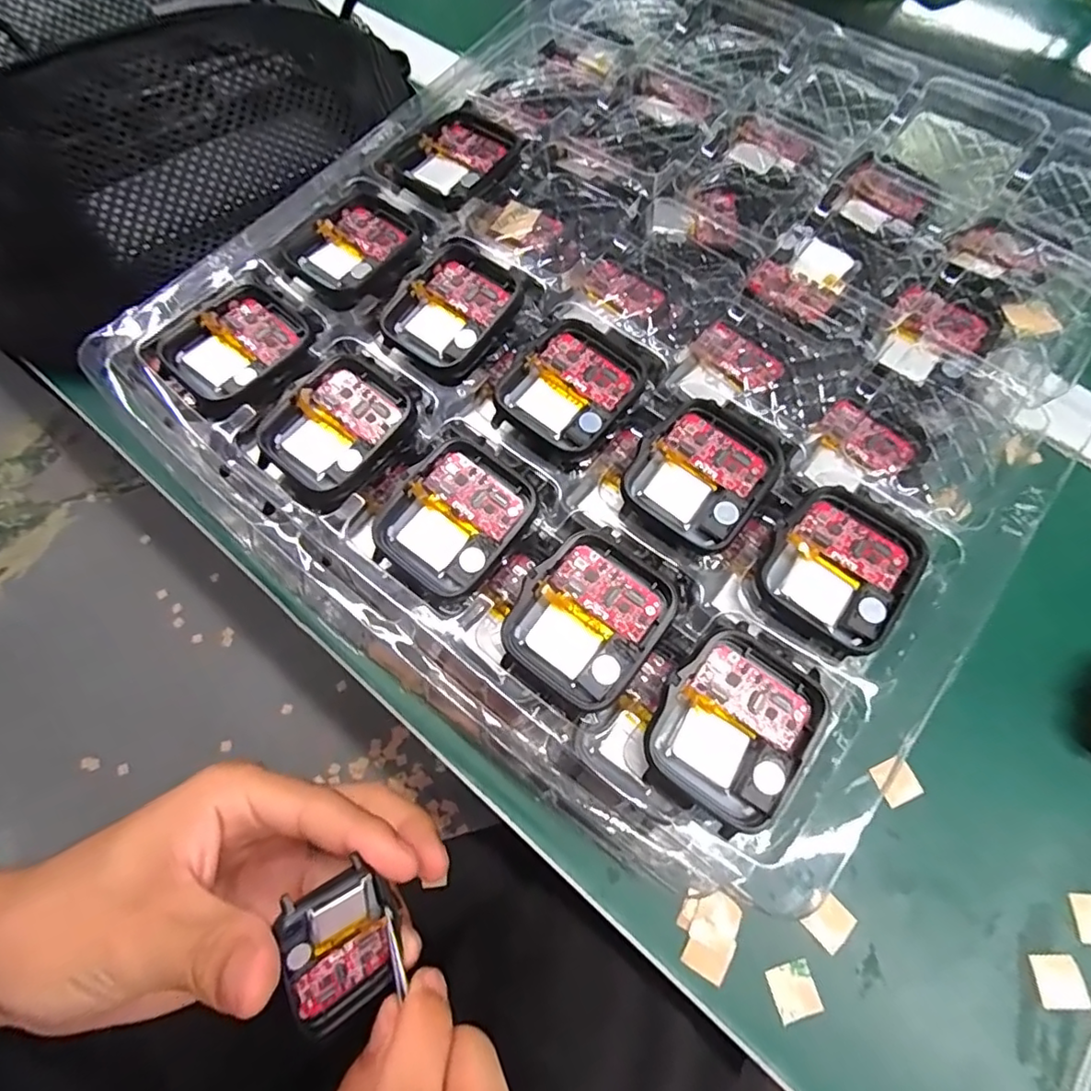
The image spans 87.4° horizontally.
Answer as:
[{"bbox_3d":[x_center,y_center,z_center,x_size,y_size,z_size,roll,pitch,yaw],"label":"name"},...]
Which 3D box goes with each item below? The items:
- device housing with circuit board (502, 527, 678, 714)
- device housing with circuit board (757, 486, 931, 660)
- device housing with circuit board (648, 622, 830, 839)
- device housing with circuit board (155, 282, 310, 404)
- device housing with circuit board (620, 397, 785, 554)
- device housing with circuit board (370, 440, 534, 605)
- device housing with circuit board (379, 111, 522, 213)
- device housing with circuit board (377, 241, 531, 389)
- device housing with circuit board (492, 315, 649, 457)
[{"bbox_3d":[0.012,0.019,0.157,0.037,0.006,0.045,37,72,14],"label":"device housing with circuit board"},{"bbox_3d":[0.085,0.006,0.164,0.038,0.007,0.046,38,73,14],"label":"device housing with circuit board"},{"bbox_3d":[0.049,0.047,0.148,0.037,0.010,0.047,36,72,14],"label":"device housing with circuit board"},{"bbox_3d":[-0.105,-0.069,0.195,0.038,0.007,0.044,41,72,15],"label":"device housing with circuit board"},{"bbox_3d":[0.049,-0.023,0.175,0.039,0.009,0.045,35,72,14],"label":"device housing with circuit board"},{"bbox_3d":[-0.026,-0.008,0.171,0.037,0.011,0.043,38,73,14],"label":"device housing with circuit board"},{"bbox_3d":[-0.035,-0.153,0.224,0.043,0.007,0.046,39,72,14],"label":"device housing with circuit board"},{"bbox_3d":[-0.031,-0.083,0.195,0.039,0.007,0.049,32,70,12],"label":"device housing with circuit board"},{"bbox_3d":[0.009,-0.052,0.185,0.037,0.006,0.046,36,71,13],"label":"device housing with circuit board"}]

